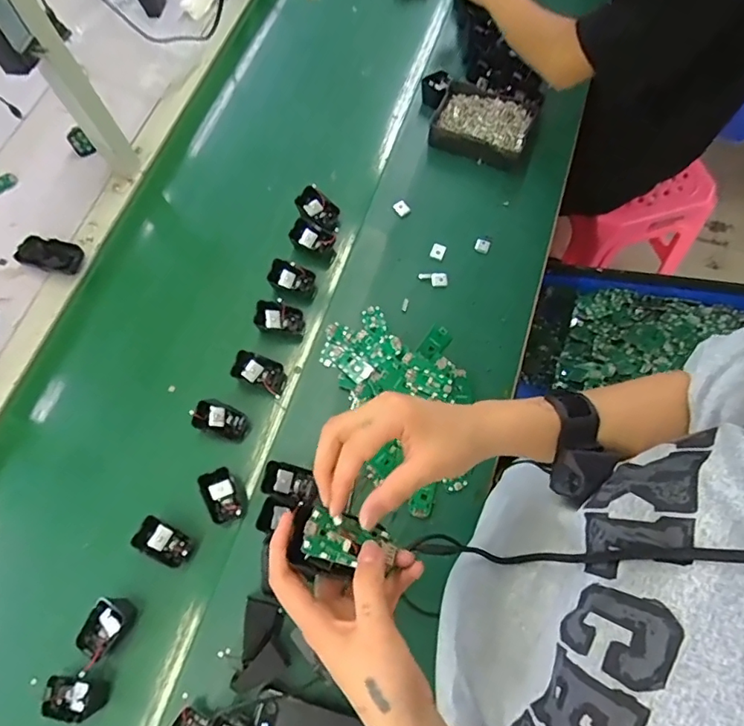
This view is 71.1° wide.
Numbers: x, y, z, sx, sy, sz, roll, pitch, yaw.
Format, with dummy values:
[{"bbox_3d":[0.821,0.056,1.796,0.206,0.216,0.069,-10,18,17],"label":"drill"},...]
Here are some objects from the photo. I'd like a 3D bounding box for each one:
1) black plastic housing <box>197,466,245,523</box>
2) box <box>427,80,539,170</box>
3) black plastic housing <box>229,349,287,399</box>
[{"bbox_3d":[-0.196,0.174,0.678,0.044,0.027,0.066,-27,69,-8],"label":"black plastic housing"},{"bbox_3d":[0.191,-0.414,0.886,0.161,0.048,0.135,22,72,6],"label":"box"},{"bbox_3d":[-0.158,0.013,0.748,0.080,0.029,0.045,30,84,-12],"label":"black plastic housing"}]

